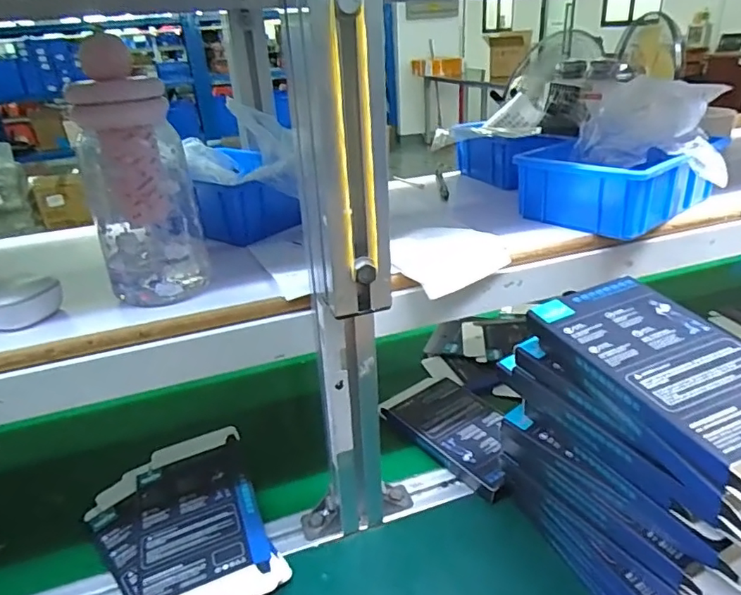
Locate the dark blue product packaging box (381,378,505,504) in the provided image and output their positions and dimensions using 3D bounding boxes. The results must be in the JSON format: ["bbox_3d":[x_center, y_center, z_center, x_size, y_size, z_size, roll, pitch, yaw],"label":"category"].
[{"bbox_3d":[0.102,0.146,0.606,0.108,0.025,0.175,-23,32,-33],"label":"dark blue product packaging box"}]

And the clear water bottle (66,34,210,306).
[{"bbox_3d":[-0.175,-0.090,0.410,0.075,0.183,0.062,-17,29,-24],"label":"clear water bottle"}]

